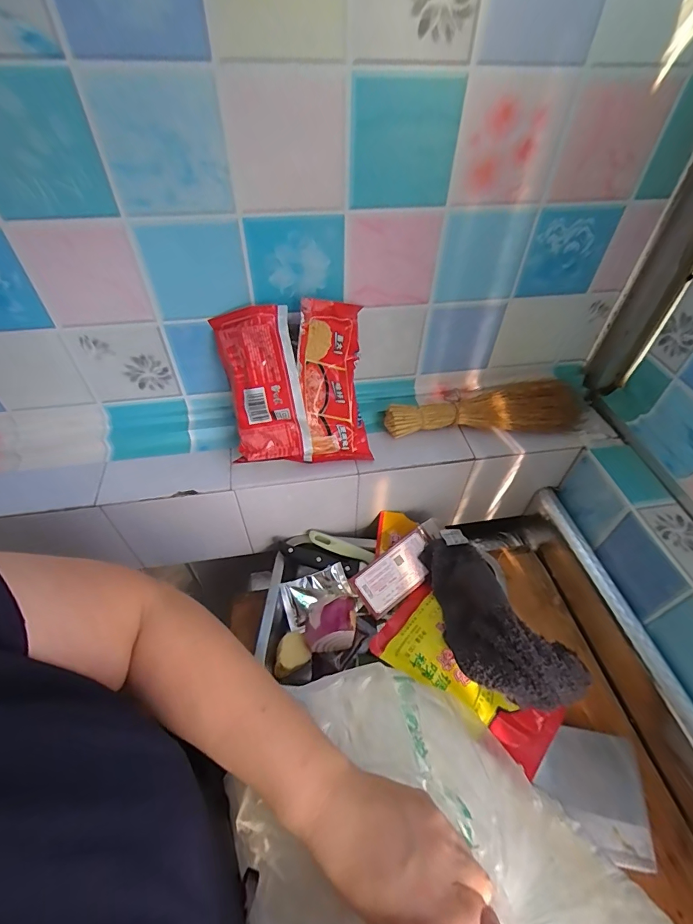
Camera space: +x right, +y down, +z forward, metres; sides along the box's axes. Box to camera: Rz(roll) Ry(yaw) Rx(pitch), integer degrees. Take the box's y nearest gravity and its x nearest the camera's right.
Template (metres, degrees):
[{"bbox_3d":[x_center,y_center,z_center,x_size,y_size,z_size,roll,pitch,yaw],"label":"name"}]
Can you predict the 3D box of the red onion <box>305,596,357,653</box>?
[{"bbox_3d":[-0.017,0.191,0.486,0.066,0.040,0.061,2,46,1],"label":"red onion"}]

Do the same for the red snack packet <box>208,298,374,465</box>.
[{"bbox_3d":[-0.056,-0.081,0.466,0.156,0.181,0.053,-9,21,-11],"label":"red snack packet"}]

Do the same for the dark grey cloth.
[{"bbox_3d":[0.146,0.165,0.446,0.091,0.064,0.205,-21,50,-20],"label":"dark grey cloth"}]

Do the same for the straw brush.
[{"bbox_3d":[0.184,-0.071,0.549,0.266,0.041,0.071,-2,46,-3],"label":"straw brush"}]

